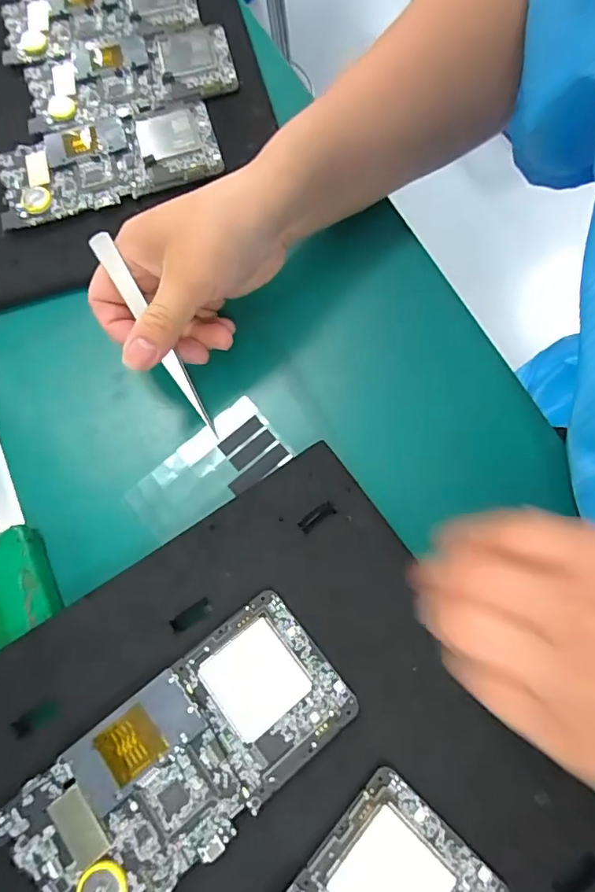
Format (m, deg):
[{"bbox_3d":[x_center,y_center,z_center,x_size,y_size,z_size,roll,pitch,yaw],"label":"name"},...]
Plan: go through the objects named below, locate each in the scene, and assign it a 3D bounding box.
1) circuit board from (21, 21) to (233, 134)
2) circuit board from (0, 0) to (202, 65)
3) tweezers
[{"bbox_3d":[-0.129,-0.287,0.383,0.155,0.010,0.082,-13,72,2],"label":"circuit board"},{"bbox_3d":[-0.160,-0.352,0.404,0.156,0.011,0.076,-14,72,2],"label":"circuit board"},{"bbox_3d":[-0.077,-0.059,0.277,0.011,0.007,0.119,-30,107,-9],"label":"tweezers"}]

